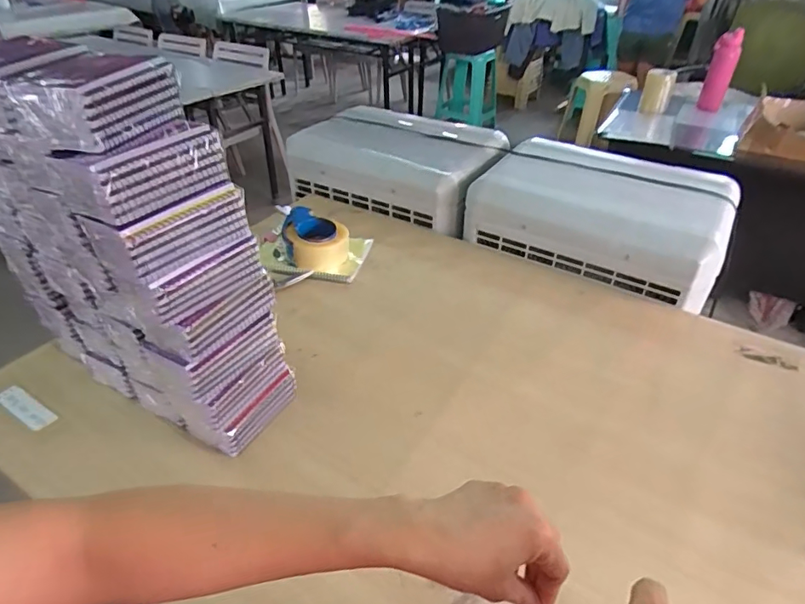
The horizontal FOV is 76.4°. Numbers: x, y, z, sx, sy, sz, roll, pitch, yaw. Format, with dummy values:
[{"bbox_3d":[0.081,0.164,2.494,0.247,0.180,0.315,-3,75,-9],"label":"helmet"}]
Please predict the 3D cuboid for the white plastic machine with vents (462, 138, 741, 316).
[{"bbox_3d":[0.425,-0.206,1.094,0.481,0.137,0.361,22,42,25],"label":"white plastic machine with vents"}]

